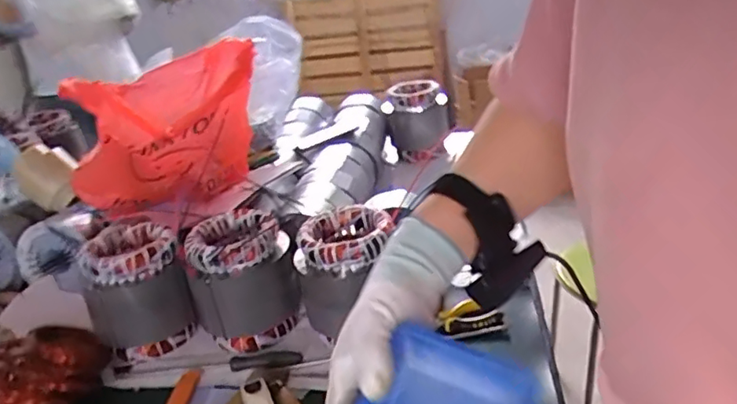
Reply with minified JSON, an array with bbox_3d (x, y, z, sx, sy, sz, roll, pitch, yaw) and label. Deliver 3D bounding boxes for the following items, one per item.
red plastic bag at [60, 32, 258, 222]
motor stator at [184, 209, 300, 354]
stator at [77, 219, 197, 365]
[{"bbox_3d":[-0.354,-0.119,1.042,0.311,0.276,0.231,-24,30,-33],"label":"red plastic bag"},{"bbox_3d":[-0.197,0.119,0.912,0.146,0.169,0.160,-20,28,-27],"label":"motor stator"},{"bbox_3d":[-0.374,0.136,0.937,0.151,0.166,0.147,-19,28,-24],"label":"stator"}]

